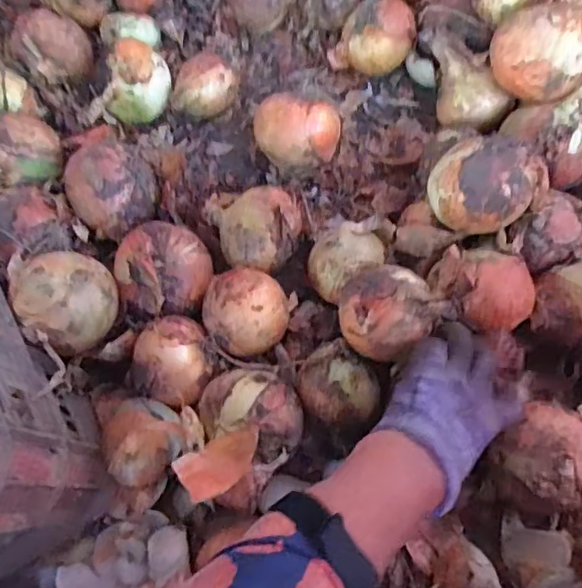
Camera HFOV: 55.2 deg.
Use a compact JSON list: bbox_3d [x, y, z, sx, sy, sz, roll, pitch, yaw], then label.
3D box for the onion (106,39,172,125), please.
[{"bbox_3d":[-0.163,-0.226,0.598,0.057,0.055,0.072,7,71,5],"label":"onion"}]

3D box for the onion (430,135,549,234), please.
[{"bbox_3d":[0.162,-0.091,0.472,0.075,0.057,0.076,-34,72,-9],"label":"onion"}]

